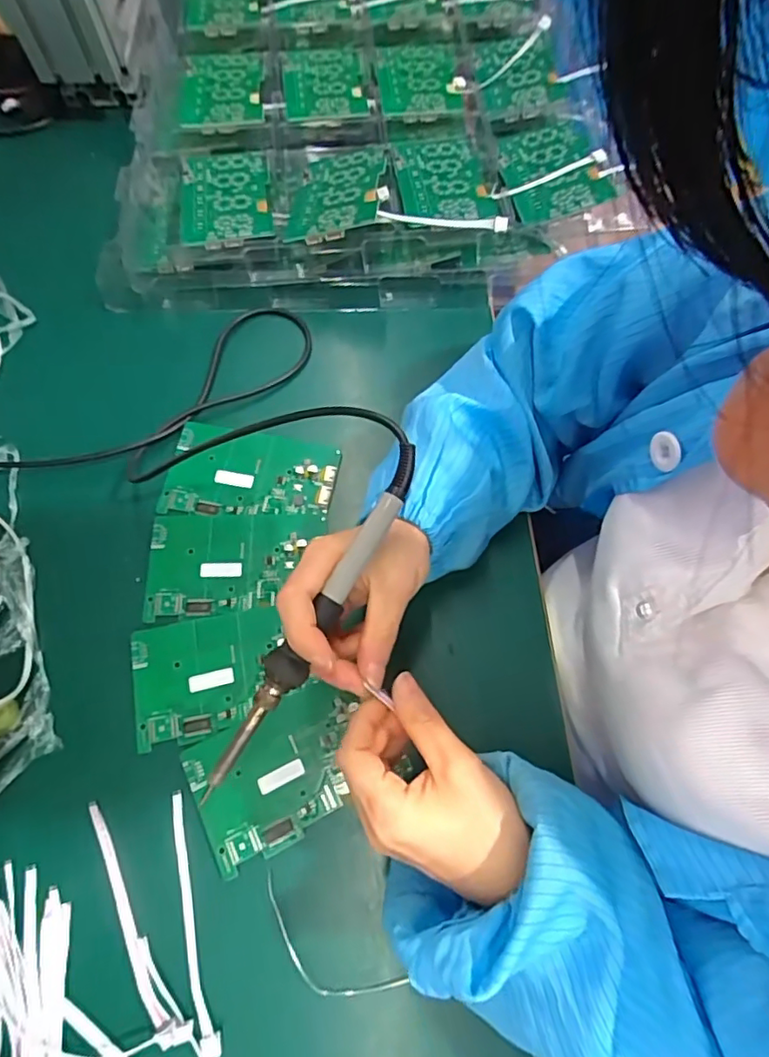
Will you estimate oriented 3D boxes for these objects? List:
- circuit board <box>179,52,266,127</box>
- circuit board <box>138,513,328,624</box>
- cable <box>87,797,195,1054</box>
[{"bbox_3d":[-0.167,-0.454,0.576,0.083,0.011,0.128,-5,68,-3],"label":"circuit board"},{"bbox_3d":[-0.112,0.025,0.416,0.127,0.006,0.080,-1,68,-2],"label":"circuit board"},{"bbox_3d":[-0.153,0.232,0.330,0.017,0.012,0.139,-32,72,-13],"label":"cable"}]

